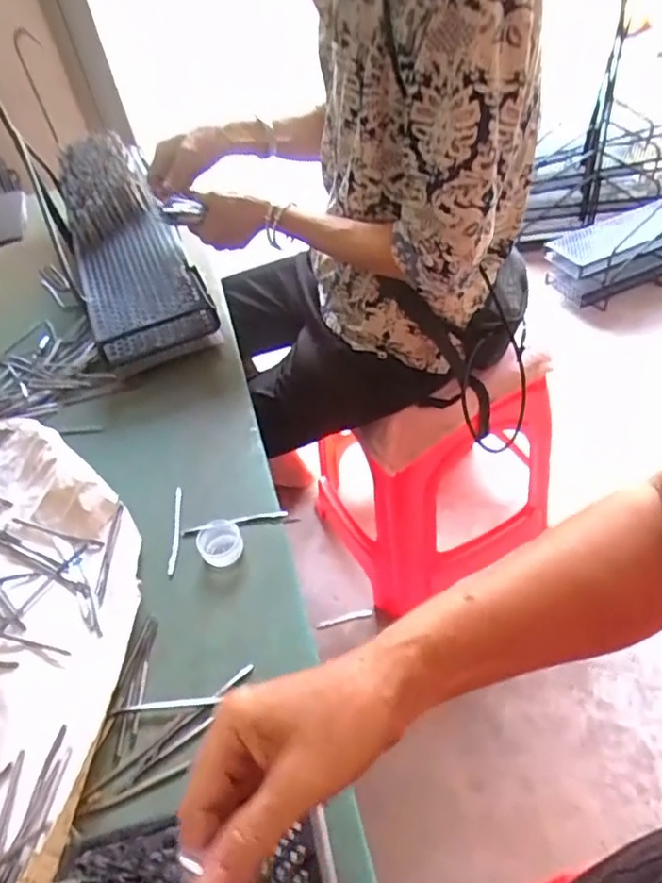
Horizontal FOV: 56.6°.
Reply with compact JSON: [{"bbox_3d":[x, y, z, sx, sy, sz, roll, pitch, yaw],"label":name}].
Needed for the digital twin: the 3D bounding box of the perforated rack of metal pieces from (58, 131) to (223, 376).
[{"bbox_3d":[-0.310,-0.304,0.935,0.145,0.130,0.548,-21,46,-10],"label":"perforated rack of metal pieces"}]

